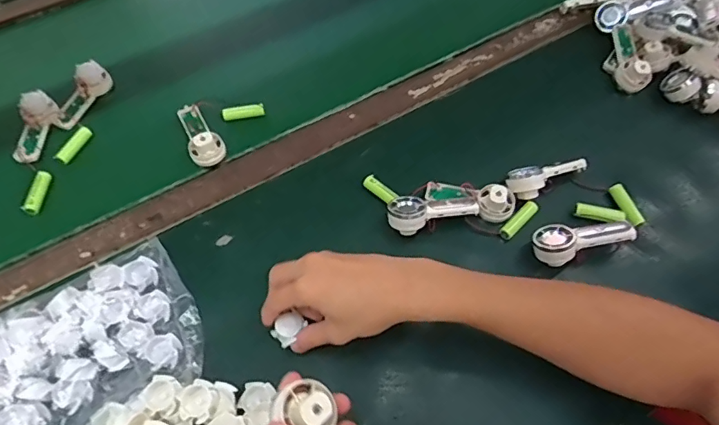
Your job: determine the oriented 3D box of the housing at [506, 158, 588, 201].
[{"bbox_3d":[0.201,-0.042,0.542,0.093,0.030,0.032,-26,63,-16],"label":"housing"}]

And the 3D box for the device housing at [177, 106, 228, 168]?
[{"bbox_3d":[-0.191,-0.093,0.591,0.038,0.038,0.099,-28,63,-17],"label":"device housing"}]

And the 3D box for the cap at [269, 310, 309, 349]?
[{"bbox_3d":[-0.064,0.106,0.455,0.020,0.014,0.027,34,64,18],"label":"cap"}]

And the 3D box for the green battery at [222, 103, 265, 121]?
[{"bbox_3d":[-0.142,-0.122,0.613,0.050,0.015,0.012,-10,59,-7],"label":"green battery"}]

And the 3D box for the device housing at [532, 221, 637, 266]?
[{"bbox_3d":[0.218,0.024,0.491,0.092,0.026,0.038,-13,59,5],"label":"device housing"}]

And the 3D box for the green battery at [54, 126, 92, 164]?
[{"bbox_3d":[-0.336,-0.081,0.592,0.017,0.012,0.051,22,61,12],"label":"green battery"}]

